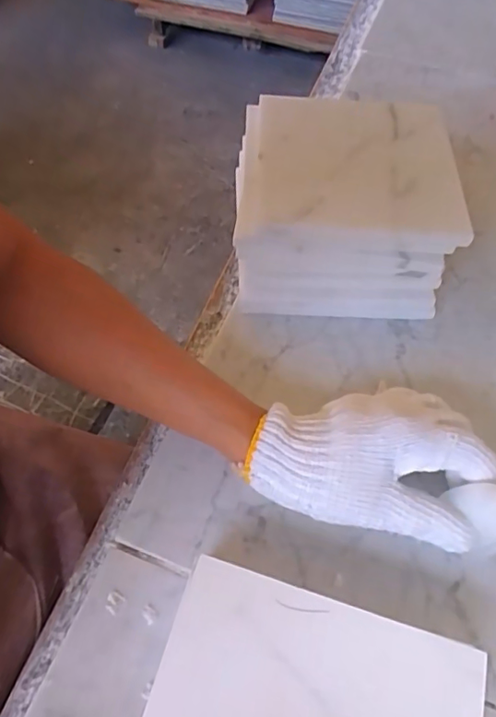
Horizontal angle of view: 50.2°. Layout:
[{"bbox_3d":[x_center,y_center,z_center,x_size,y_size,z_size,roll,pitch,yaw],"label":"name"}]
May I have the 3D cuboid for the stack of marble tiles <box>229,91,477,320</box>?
[{"bbox_3d":[0.073,-0.126,0.428,0.159,0.083,0.169,4,59,-2],"label":"stack of marble tiles"}]

